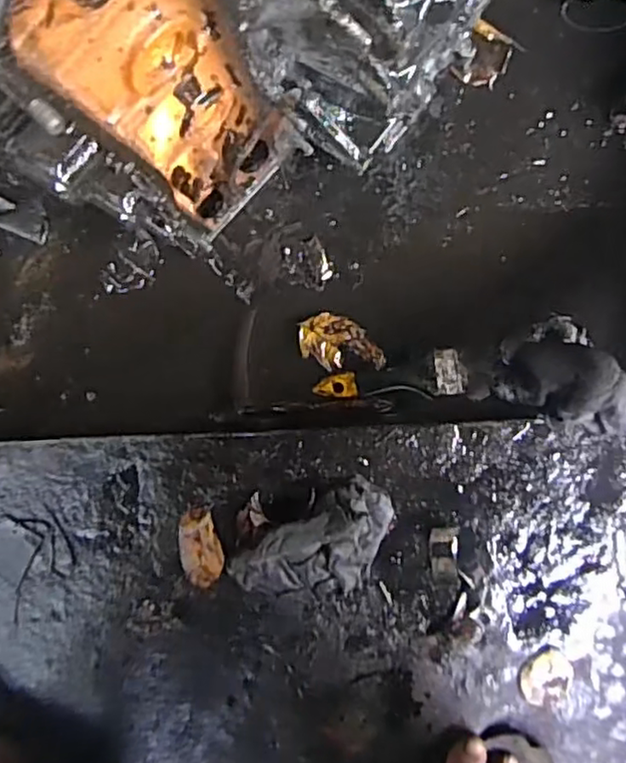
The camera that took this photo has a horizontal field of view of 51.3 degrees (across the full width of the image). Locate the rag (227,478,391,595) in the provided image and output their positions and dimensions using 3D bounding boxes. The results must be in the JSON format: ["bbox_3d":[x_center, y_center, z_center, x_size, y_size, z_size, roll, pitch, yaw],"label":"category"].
[{"bbox_3d":[0.006,0.177,0.646,0.176,0.041,0.100,-33,91,5],"label":"rag"}]

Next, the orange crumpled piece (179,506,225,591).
[{"bbox_3d":[-0.115,0.172,0.666,0.046,0.018,0.081,-10,93,4],"label":"orange crumpled piece"}]

